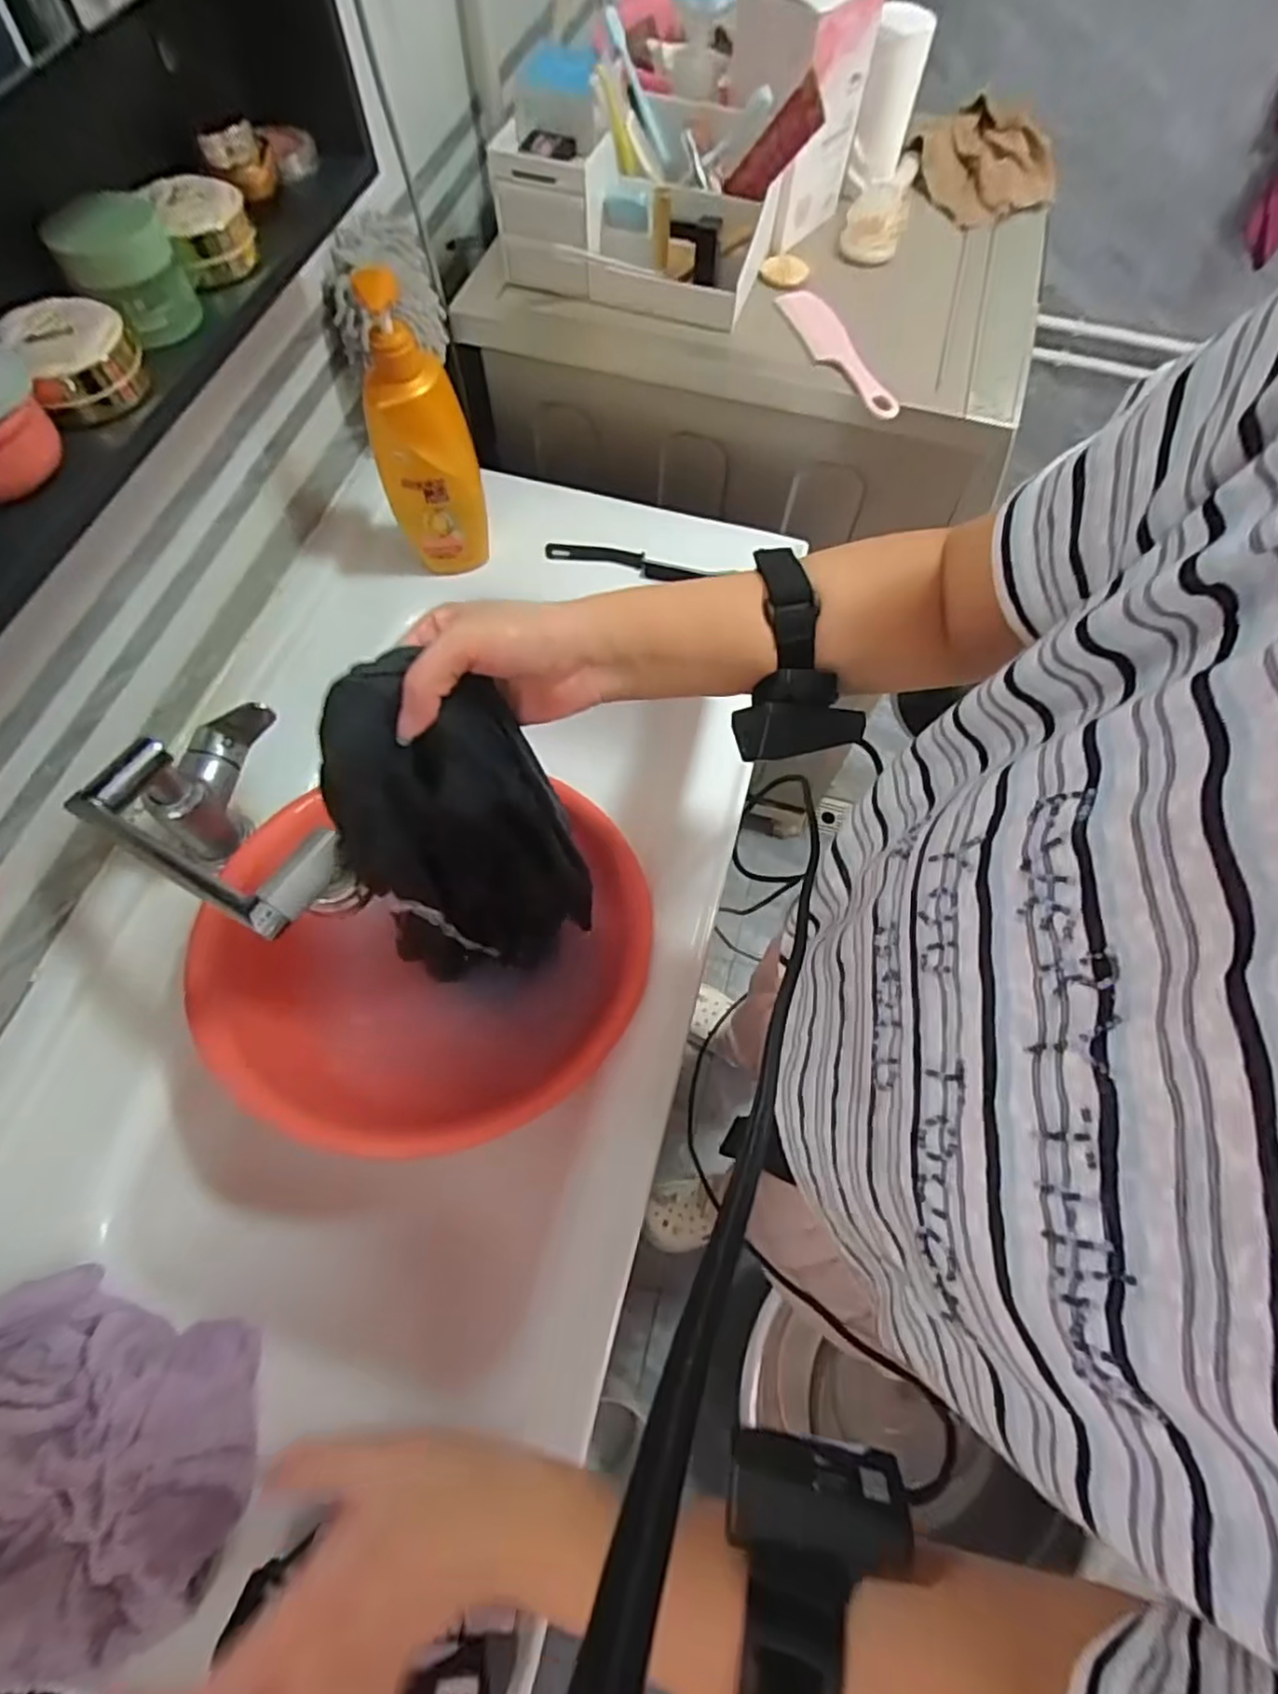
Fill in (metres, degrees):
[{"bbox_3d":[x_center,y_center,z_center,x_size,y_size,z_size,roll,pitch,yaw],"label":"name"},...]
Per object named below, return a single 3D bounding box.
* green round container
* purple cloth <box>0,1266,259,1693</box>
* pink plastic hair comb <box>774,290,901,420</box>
[{"bbox_3d":[-0.303,-0.341,0.406,0.061,0.053,0.047,-35,72,-15],"label":"green round container"},{"bbox_3d":[-0.362,0.390,0.432,0.215,0.044,0.202,-9,67,-5],"label":"purple cloth"},{"bbox_3d":[0.201,-0.505,0.697,0.048,0.009,0.201,-18,68,-8],"label":"pink plastic hair comb"}]

